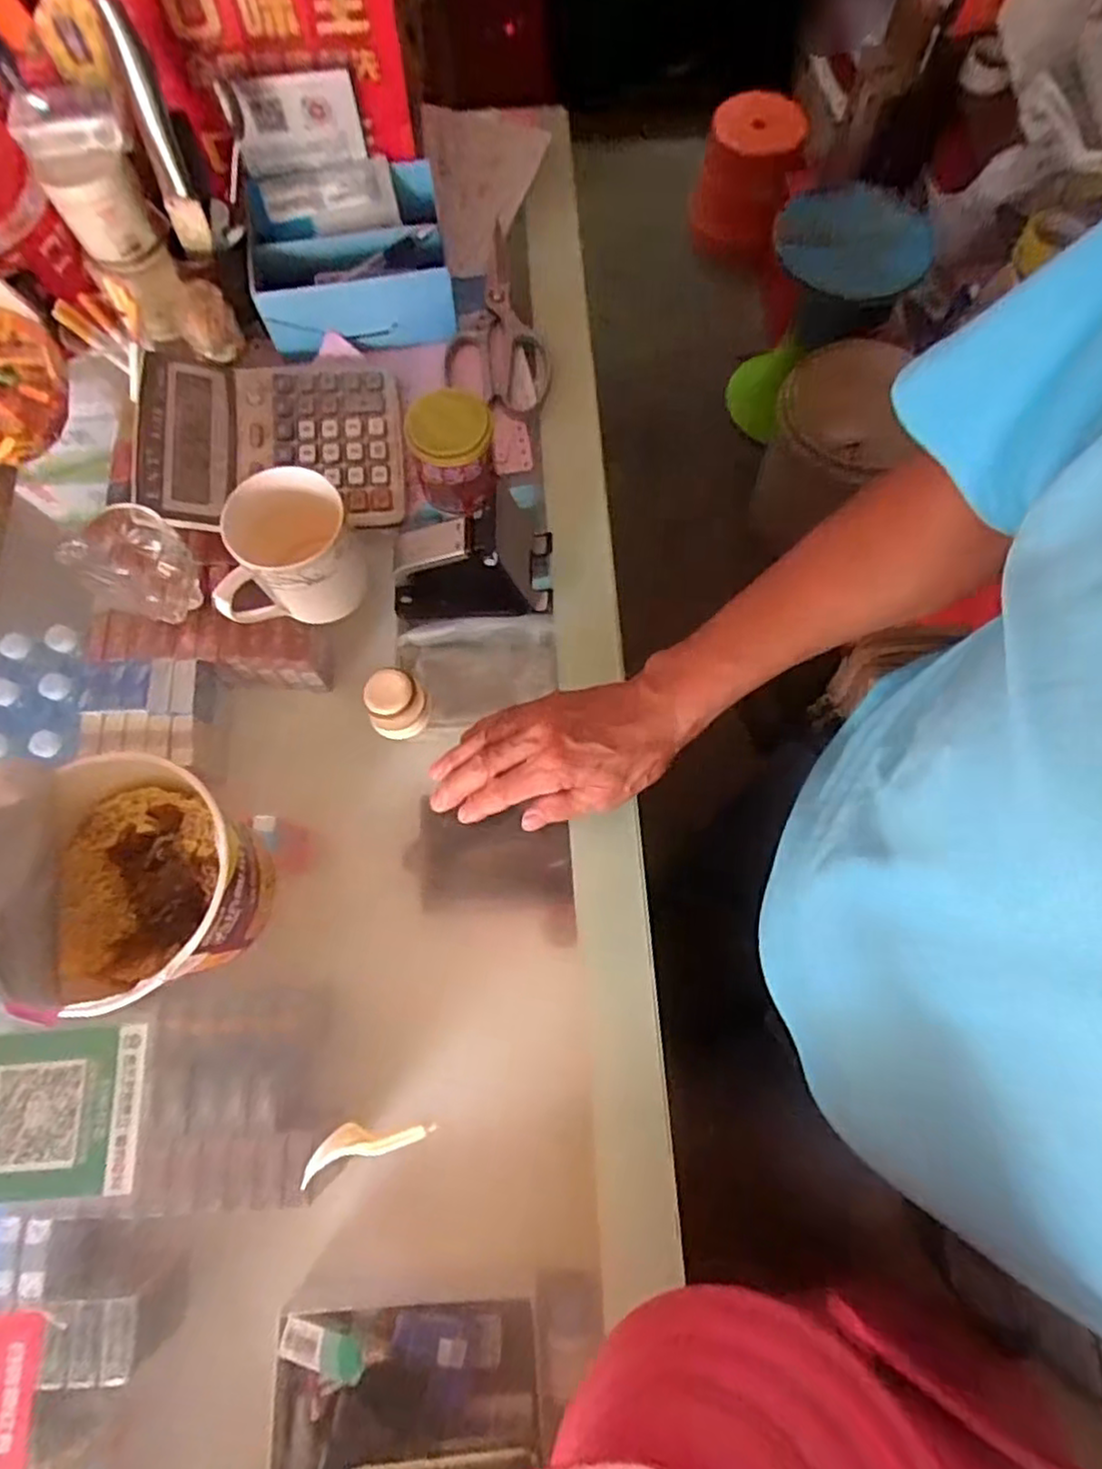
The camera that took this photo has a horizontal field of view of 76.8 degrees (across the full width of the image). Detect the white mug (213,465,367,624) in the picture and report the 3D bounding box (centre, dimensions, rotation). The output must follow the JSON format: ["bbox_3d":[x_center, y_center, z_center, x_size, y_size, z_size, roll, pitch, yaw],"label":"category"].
[{"bbox_3d":[-0.184,-0.129,0.497,0.094,0.074,0.089,-16,72,-4],"label":"white mug"}]

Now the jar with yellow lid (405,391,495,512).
[{"bbox_3d":[-0.072,-0.212,0.520,0.062,0.066,0.066,0,72,1],"label":"jar with yellow lid"}]

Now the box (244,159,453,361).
[{"bbox_3d":[-0.167,-0.404,0.584,0.154,0.076,0.124,-8,72,-2],"label":"box"}]

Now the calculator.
[{"bbox_3d":[-0.221,-0.235,0.555,0.196,0.045,0.163,-5,72,-1],"label":"calculator"}]

